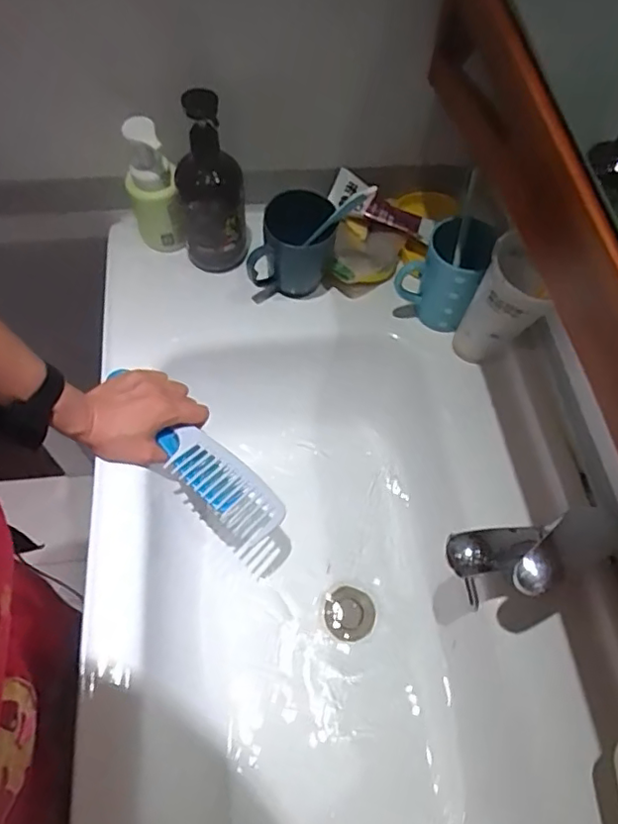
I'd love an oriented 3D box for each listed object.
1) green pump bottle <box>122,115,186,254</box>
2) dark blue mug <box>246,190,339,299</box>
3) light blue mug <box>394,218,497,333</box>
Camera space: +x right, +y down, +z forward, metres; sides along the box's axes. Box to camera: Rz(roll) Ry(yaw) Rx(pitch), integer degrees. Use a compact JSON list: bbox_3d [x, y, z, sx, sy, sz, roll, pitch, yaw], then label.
[{"bbox_3d":[-0.177,-0.247,0.660,0.058,0.163,0.052,-10,62,-8],"label":"green pump bottle"},{"bbox_3d":[-0.018,-0.186,0.682,0.088,0.115,0.080,12,62,4],"label":"dark blue mug"},{"bbox_3d":[0.152,-0.160,0.663,0.087,0.119,0.077,22,63,9],"label":"light blue mug"}]

